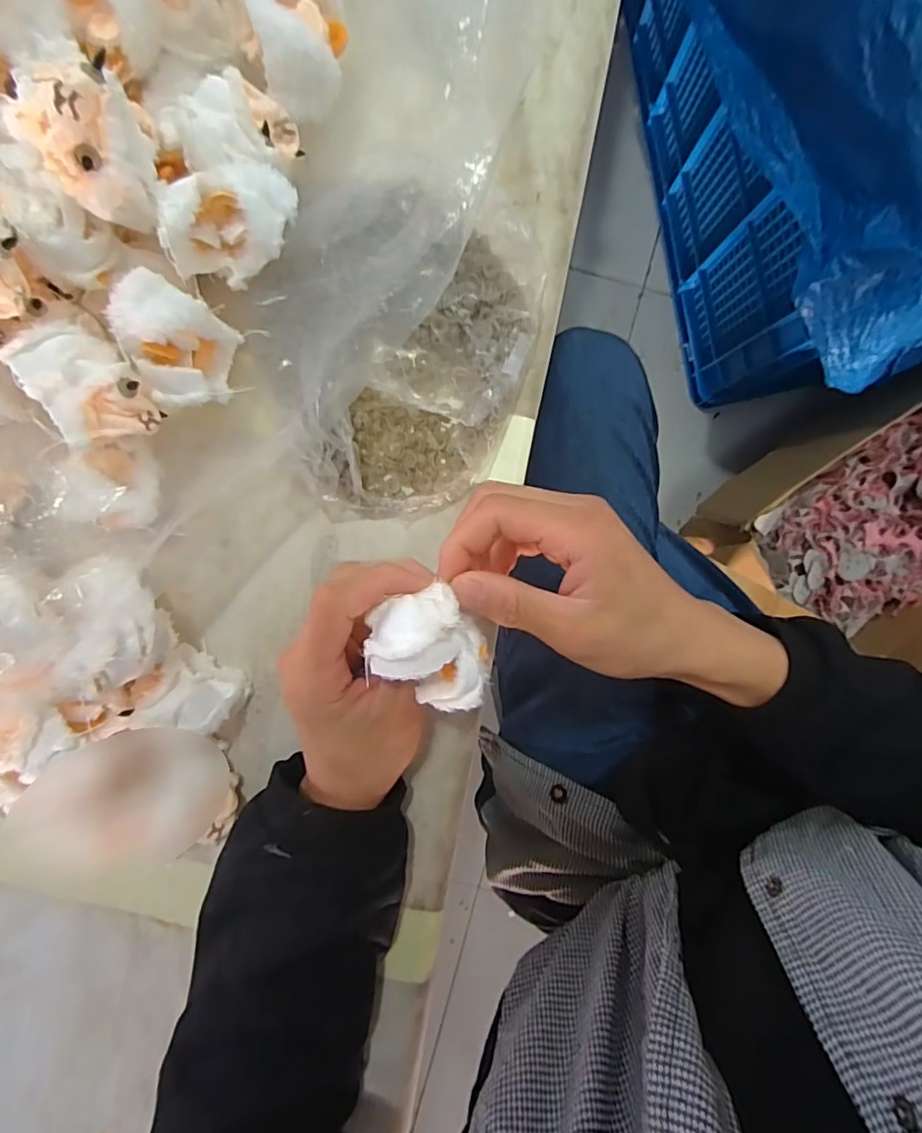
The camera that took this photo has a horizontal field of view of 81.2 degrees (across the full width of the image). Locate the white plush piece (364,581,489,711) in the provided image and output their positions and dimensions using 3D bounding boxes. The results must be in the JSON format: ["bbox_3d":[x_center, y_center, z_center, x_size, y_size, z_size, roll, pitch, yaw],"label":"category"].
[{"bbox_3d":[-0.012,0.040,0.240,0.042,0.039,0.060,-31,95,3],"label":"white plush piece"}]

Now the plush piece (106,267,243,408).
[{"bbox_3d":[-0.140,-0.107,0.265,0.041,0.050,0.050,12,95,-1],"label":"plush piece"}]

